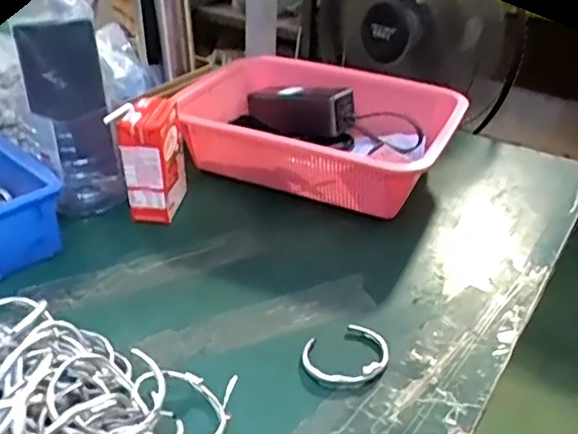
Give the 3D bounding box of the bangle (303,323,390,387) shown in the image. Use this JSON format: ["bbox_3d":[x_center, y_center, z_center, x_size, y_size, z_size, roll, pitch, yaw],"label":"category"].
[{"bbox_3d":[0.045,0.105,0.456,0.067,0.010,0.053,-14,39,-26],"label":"bangle"}]

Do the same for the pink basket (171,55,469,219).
[{"bbox_3d":[0.020,-0.102,0.676,0.310,0.103,0.192,15,34,18],"label":"pink basket"}]

